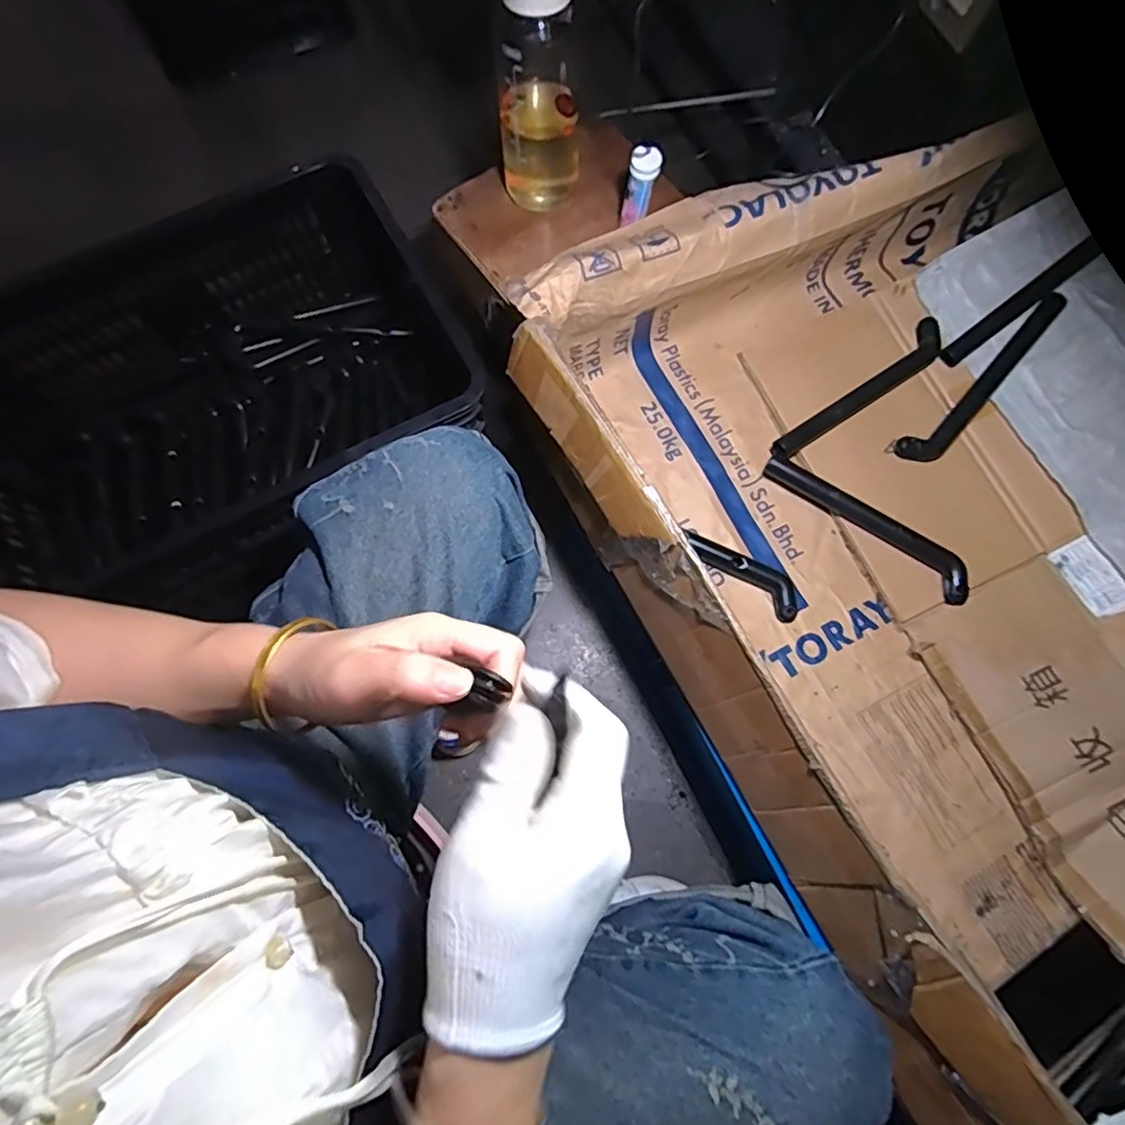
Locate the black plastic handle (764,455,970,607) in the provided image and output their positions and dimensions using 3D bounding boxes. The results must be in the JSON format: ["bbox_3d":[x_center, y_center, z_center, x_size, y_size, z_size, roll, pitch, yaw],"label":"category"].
[{"bbox_3d":[0.332,-0.044,0.663,0.247,0.027,0.040,39,78,8],"label":"black plastic handle"}]

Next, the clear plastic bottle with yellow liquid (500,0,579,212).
[{"bbox_3d":[-0.026,-0.522,0.650,0.091,0.298,0.084,3,76,-1],"label":"clear plastic bottle with yellow liquid"}]

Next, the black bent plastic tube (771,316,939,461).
[{"bbox_3d":[0.340,-0.189,0.698,0.242,0.031,0.041,-38,80,-10],"label":"black bent plastic tube"}]

